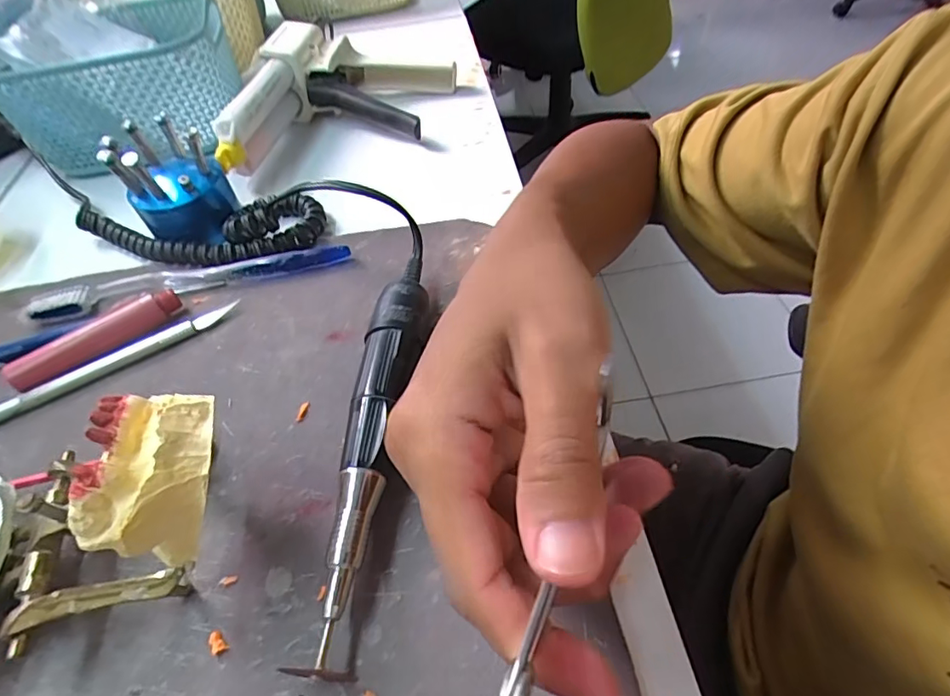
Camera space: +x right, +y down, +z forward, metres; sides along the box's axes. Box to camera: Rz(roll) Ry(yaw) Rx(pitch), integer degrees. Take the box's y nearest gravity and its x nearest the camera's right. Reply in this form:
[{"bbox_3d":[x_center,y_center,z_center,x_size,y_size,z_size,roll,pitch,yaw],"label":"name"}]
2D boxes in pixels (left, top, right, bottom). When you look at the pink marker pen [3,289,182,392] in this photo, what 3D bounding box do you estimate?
[{"bbox_3d":[-0.204,-0.005,0.283,0.086,0.017,0.013,-37,56,-22],"label":"pink marker pen"}]

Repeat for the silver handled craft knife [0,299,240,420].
[{"bbox_3d":[-0.196,0.007,0.280,0.138,0.007,0.011,-29,54,-17],"label":"silver handled craft knife"}]

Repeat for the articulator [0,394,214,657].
[{"bbox_3d":[-0.155,0.066,0.182,0.159,0.062,0.073,-16,50,9],"label":"articulator"}]

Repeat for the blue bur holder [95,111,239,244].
[{"bbox_3d":[-0.189,-0.108,0.332,0.051,0.066,0.051,-9,51,-1],"label":"blue bur holder"}]

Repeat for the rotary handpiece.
[{"bbox_3d":[-0.043,0.032,0.230,0.023,0.029,0.189,3,51,8],"label":"rotary handpiece"}]

